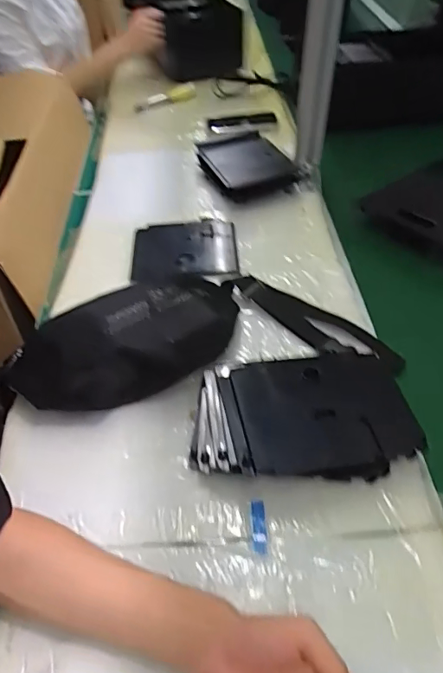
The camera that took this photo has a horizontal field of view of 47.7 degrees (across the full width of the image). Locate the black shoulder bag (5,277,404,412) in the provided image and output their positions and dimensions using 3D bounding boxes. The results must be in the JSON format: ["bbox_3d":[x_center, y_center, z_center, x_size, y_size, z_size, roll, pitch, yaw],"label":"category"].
[{"bbox_3d":[-0.023,-0.019,0.594,0.440,0.083,0.179,-8,48,-3],"label":"black shoulder bag"}]

